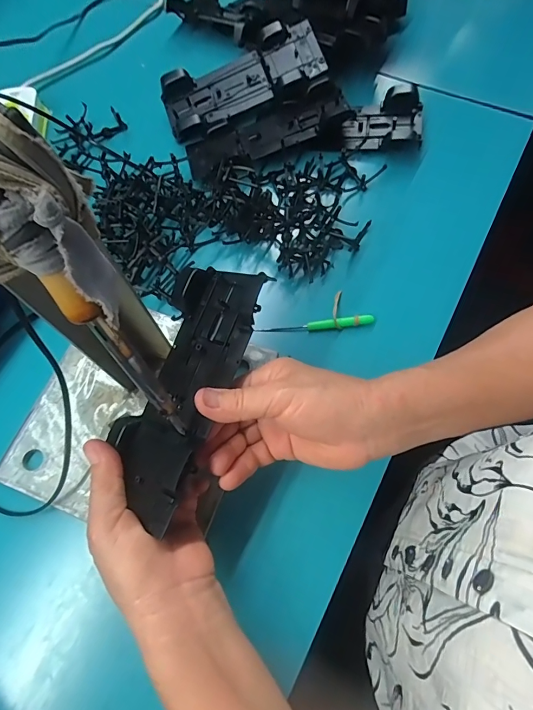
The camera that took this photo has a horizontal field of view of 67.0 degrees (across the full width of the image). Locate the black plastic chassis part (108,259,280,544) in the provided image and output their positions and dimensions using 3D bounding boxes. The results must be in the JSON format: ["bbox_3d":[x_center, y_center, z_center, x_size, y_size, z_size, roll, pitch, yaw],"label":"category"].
[{"bbox_3d":[-0.060,0.017,0.288,0.074,0.038,0.188,15,71,9],"label":"black plastic chassis part"}]

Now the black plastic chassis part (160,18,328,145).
[{"bbox_3d":[-0.029,-0.323,0.473,0.193,0.038,0.088,-21,67,10],"label":"black plastic chassis part"}]

